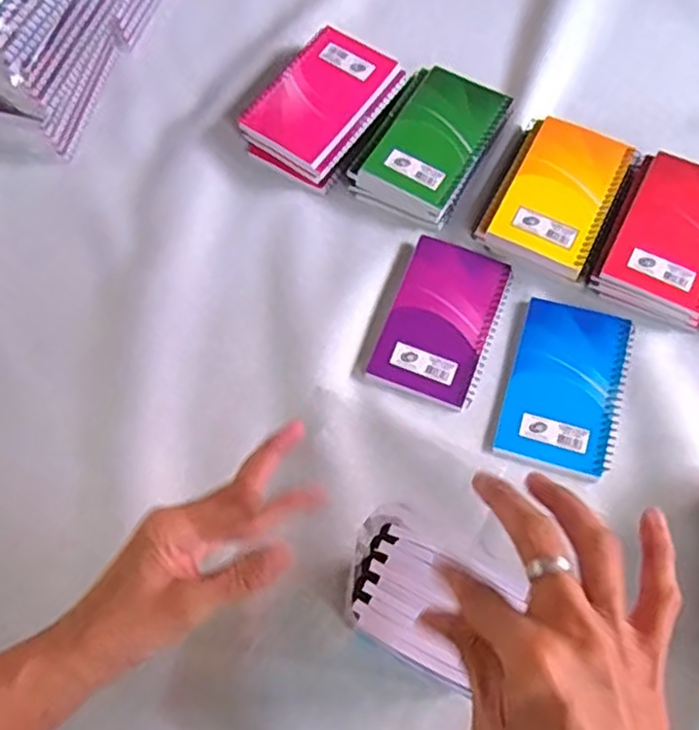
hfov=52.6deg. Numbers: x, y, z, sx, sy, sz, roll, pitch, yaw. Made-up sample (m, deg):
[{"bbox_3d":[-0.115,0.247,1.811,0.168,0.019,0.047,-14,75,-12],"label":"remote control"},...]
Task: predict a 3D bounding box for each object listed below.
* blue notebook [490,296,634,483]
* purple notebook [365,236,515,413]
[{"bbox_3d":[0.168,0.015,0.544,0.085,0.006,0.134,16,70,8],"label":"blue notebook"},{"bbox_3d":[0.074,-0.035,0.563,0.082,0.012,0.128,21,71,10],"label":"purple notebook"}]

